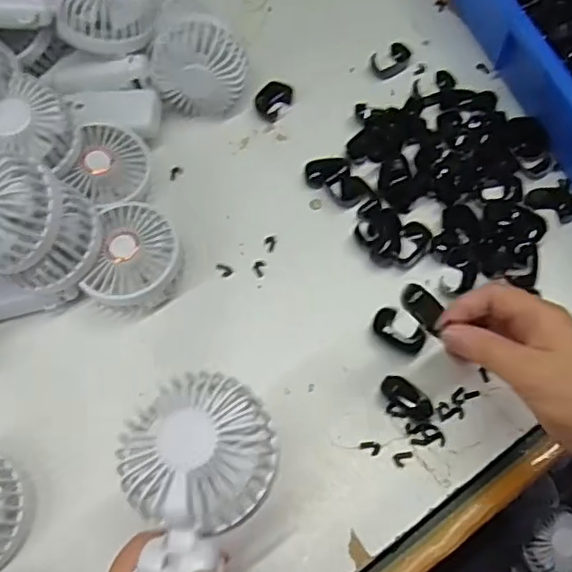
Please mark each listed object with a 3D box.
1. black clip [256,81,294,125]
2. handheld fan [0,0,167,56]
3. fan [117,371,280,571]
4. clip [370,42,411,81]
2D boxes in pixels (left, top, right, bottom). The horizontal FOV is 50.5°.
[{"bbox_3d":[-0.013,-0.179,0.587,0.026,0.017,0.036,25,67,14],"label":"black clip"},{"bbox_3d":[-0.202,-0.248,0.545,0.198,0.041,0.079,-9,62,-19],"label":"handheld fan"},{"bbox_3d":[-0.048,0.133,0.319,0.083,0.042,0.167,-2,78,1],"label":"fan"},{"bbox_3d":[0.111,-0.234,0.632,0.046,0.017,0.028,-27,65,-11],"label":"clip"}]

